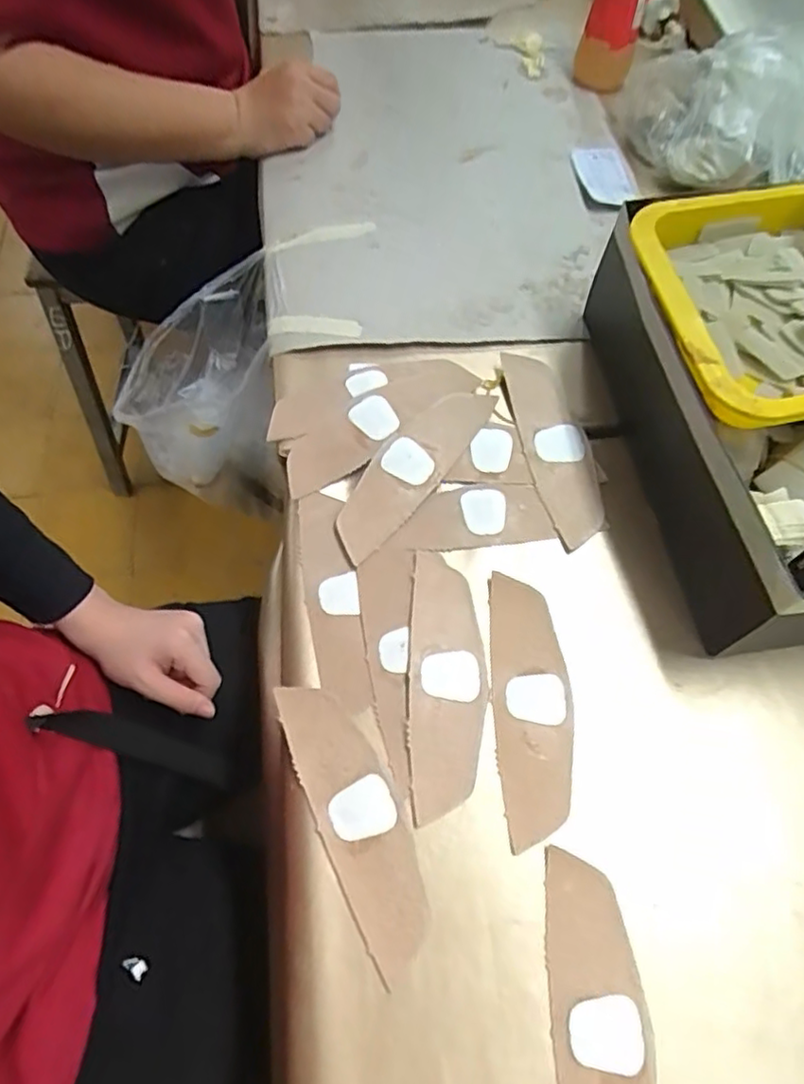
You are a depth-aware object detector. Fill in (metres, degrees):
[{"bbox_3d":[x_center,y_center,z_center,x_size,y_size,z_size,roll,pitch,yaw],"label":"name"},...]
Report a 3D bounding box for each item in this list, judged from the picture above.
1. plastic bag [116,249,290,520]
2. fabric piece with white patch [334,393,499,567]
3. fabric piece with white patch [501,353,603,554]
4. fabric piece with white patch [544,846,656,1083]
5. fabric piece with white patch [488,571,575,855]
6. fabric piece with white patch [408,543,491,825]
[{"bbox_3d":[-0.199,-0.149,0.709,0.177,0.262,0.142,-9,63,-6],"label":"plastic bag"},{"bbox_3d":[0.007,-0.061,0.519,0.051,0.008,0.174,38,73,12],"label":"fabric piece with white patch"},{"bbox_3d":[0.124,-0.081,0.533,0.050,0.013,0.177,-12,63,-6],"label":"fabric piece with white patch"},{"bbox_3d":[0.108,0.268,0.356,0.052,0.004,0.173,0,62,1],"label":"fabric piece with white patch"},{"bbox_3d":[0.087,0.106,0.442,0.052,0.004,0.174,-1,62,0],"label":"fabric piece with white patch"},{"bbox_3d":[0.031,0.091,0.448,0.052,0.006,0.176,3,63,-2],"label":"fabric piece with white patch"}]

